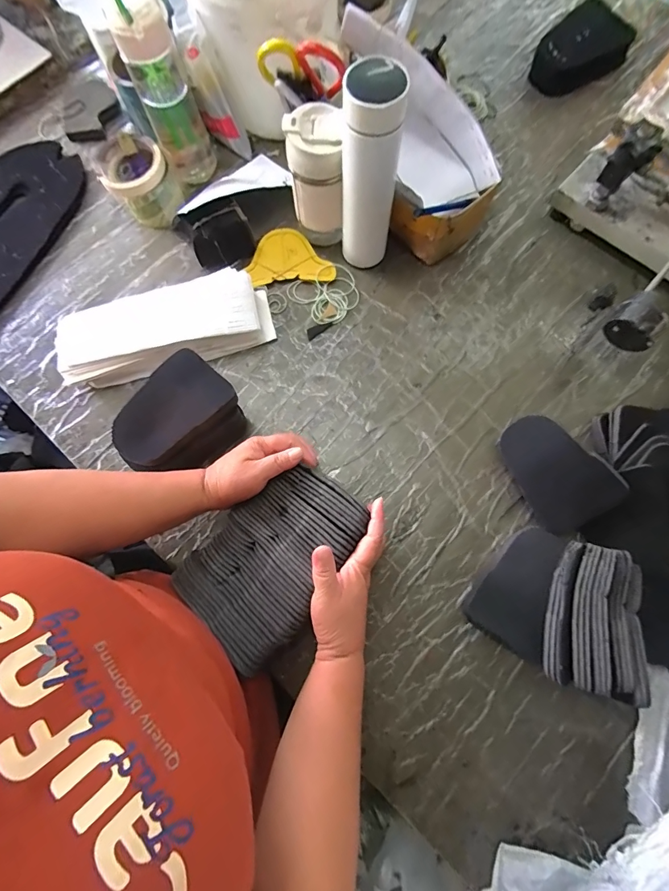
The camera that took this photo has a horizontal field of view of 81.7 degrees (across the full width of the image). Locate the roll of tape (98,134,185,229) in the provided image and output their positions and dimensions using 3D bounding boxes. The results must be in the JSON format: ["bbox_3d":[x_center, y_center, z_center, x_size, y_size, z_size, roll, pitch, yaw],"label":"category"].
[{"bbox_3d":[-0.286,-0.393,0.579,0.093,0.076,0.093,0,78,1],"label":"roll of tape"}]

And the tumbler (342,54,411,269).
[{"bbox_3d":[0.041,-0.323,0.476,0.062,0.232,0.064,0,78,1],"label":"tumbler"}]

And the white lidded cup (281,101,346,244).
[{"bbox_3d":[-0.020,-0.360,0.519,0.070,0.151,0.068,0,78,1],"label":"white lidded cup"}]

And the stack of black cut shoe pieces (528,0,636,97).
[{"bbox_3d":[0.402,-0.646,0.633,0.147,0.052,0.110,-43,80,-7],"label":"stack of black cut shoe pieces"}]

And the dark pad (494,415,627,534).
[{"bbox_3d":[0.263,0.032,0.473,0.092,0.008,0.136,-46,71,28],"label":"dark pad"}]

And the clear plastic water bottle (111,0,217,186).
[{"bbox_3d":[-0.233,-0.486,0.539,0.074,0.226,0.077,-21,78,-3],"label":"clear plastic water bottle"}]

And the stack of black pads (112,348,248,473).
[{"bbox_3d":[-0.186,-0.028,0.489,0.110,0.085,0.140,41,82,9],"label":"stack of black pads"}]

